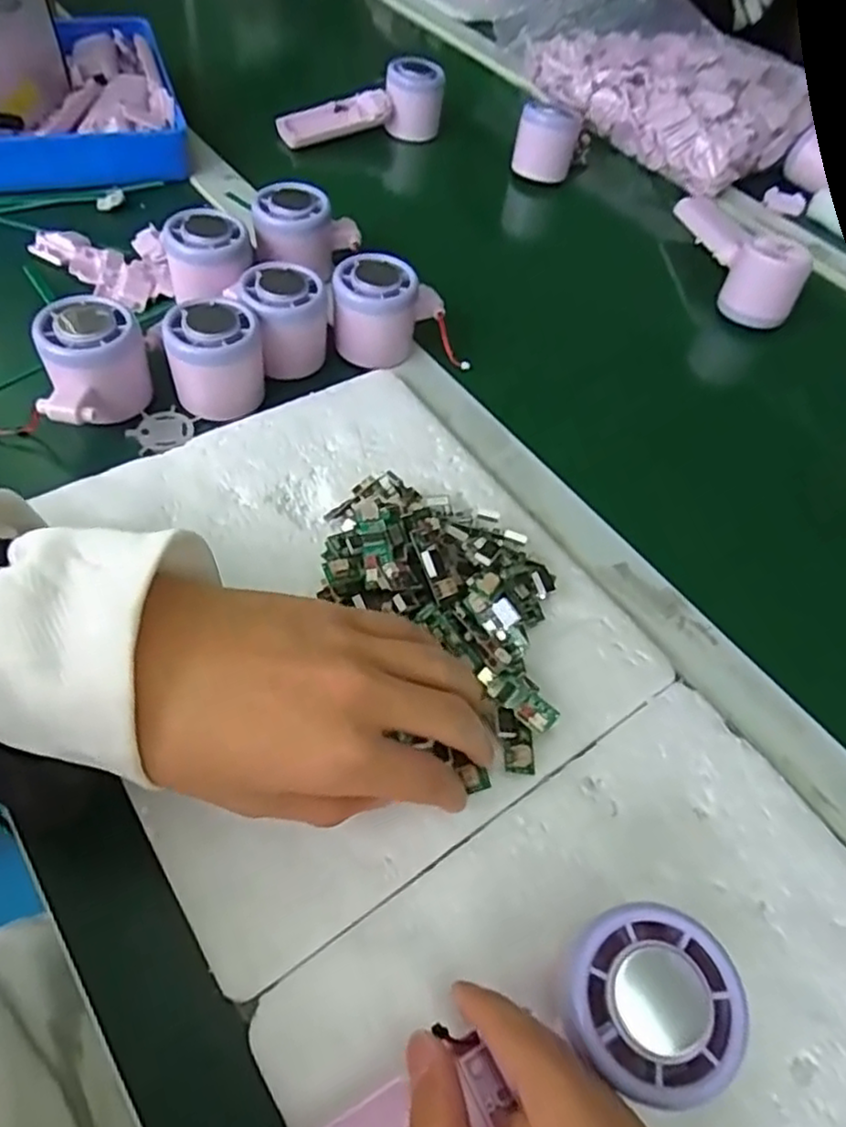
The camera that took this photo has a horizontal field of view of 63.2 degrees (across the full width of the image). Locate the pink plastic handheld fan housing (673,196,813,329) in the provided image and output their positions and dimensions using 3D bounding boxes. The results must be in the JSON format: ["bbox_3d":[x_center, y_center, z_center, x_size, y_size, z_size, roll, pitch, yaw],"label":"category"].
[{"bbox_3d":[0.266,-0.271,0.589,0.049,0.061,0.164,-7,57,-10],"label":"pink plastic handheld fan housing"}]

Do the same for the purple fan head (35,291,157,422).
[{"bbox_3d":[-0.195,-0.115,0.407,0.061,0.051,0.067,-15,59,-15],"label":"purple fan head"}]

